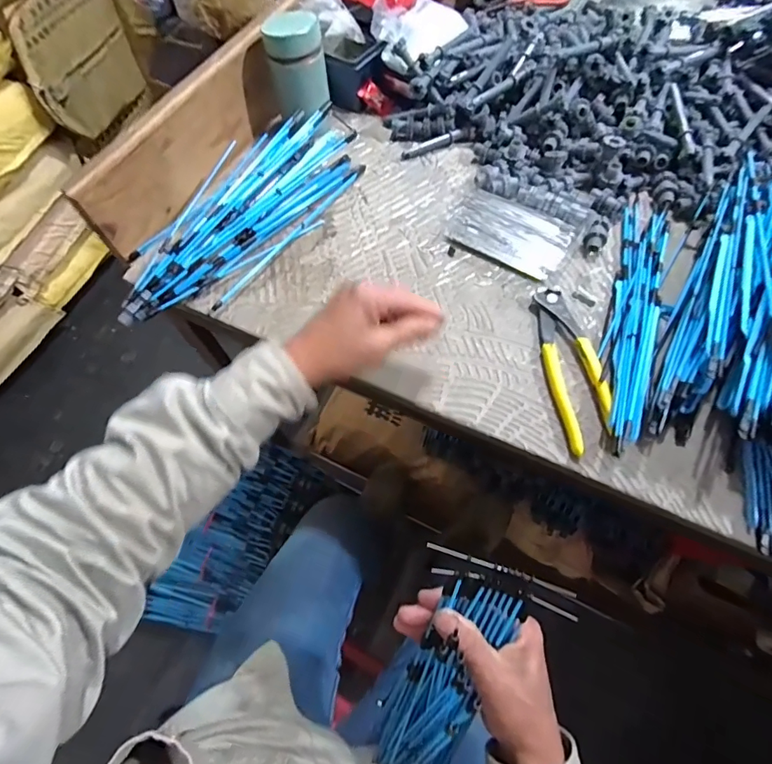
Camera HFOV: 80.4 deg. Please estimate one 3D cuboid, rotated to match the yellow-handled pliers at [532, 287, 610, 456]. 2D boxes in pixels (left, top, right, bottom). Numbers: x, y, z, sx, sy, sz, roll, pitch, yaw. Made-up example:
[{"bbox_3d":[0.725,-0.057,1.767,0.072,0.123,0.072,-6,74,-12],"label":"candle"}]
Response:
[{"bbox_3d":[0.167,-0.016,0.411,0.041,0.013,0.160,-6,63,0],"label":"yellow-handled pliers"}]

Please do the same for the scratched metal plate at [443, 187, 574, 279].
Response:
[{"bbox_3d":[0.135,-0.164,0.498,0.125,0.008,0.078,31,69,17],"label":"scratched metal plate"}]

